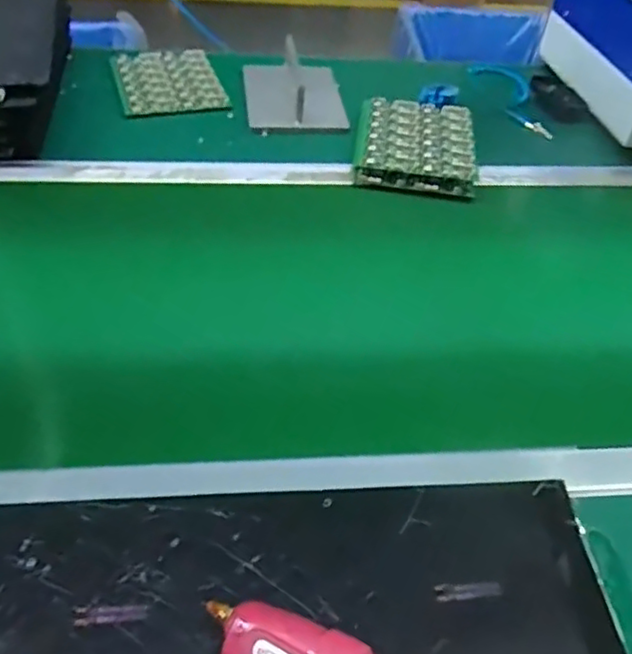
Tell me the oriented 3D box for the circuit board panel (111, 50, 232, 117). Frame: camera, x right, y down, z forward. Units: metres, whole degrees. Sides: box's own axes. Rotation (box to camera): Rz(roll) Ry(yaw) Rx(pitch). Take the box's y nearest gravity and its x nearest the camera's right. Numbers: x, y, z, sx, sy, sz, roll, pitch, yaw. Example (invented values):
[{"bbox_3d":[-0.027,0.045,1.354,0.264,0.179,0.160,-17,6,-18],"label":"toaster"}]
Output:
[{"bbox_3d":[-0.218,-0.364,0.965,0.145,0.010,0.180,-9,48,-18],"label":"circuit board panel"}]

